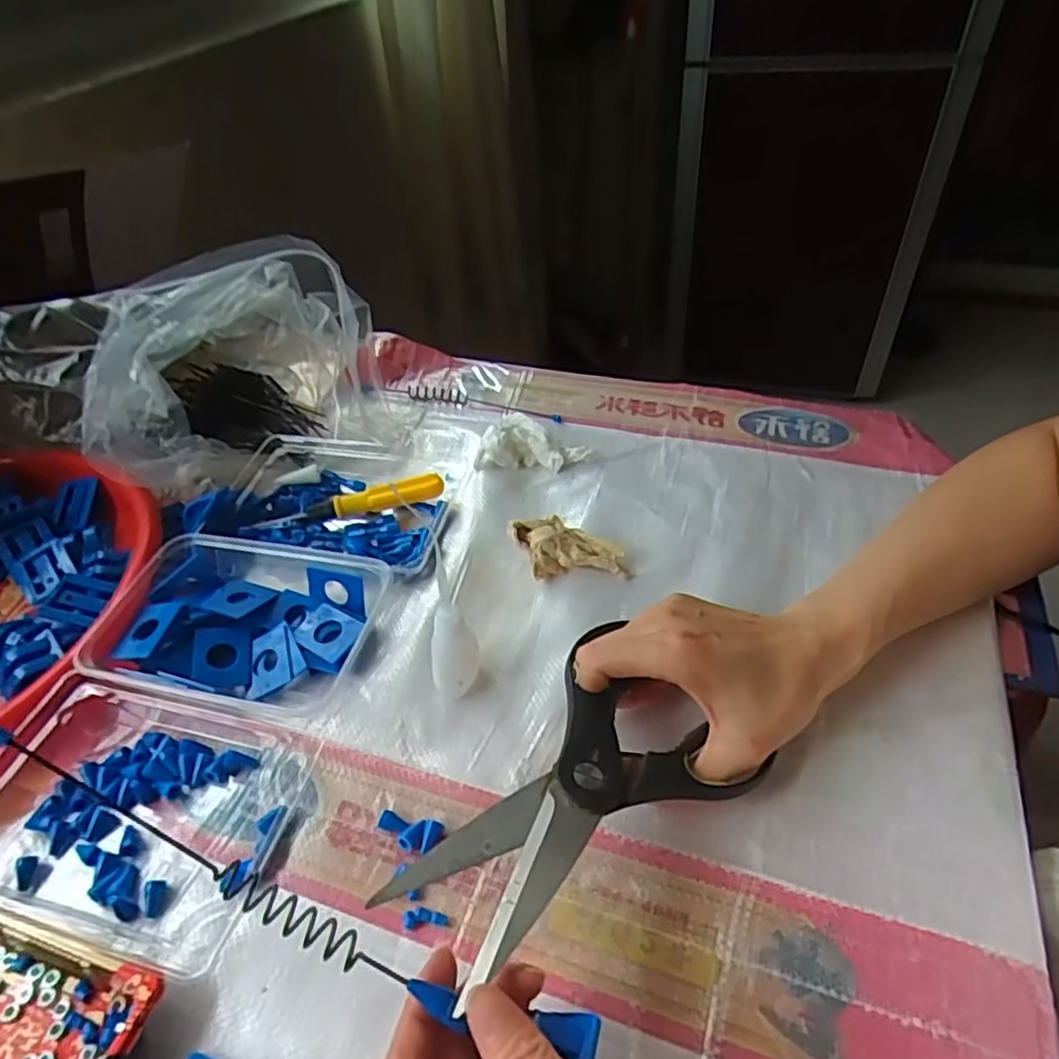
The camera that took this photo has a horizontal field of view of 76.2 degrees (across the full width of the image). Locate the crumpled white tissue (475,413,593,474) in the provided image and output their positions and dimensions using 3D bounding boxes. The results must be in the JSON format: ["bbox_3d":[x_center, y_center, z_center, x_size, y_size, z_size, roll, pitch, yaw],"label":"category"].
[{"bbox_3d":[-0.002,-0.063,0.534,0.077,0.027,0.059,25,52,28],"label":"crumpled white tissue"}]

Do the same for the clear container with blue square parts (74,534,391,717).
[{"bbox_3d":[-0.181,0.055,0.432,0.165,0.036,0.122,4,45,10],"label":"clear container with blue square parts"}]

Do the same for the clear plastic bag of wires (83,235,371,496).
[{"bbox_3d":[-0.242,-0.134,0.548,0.184,0.108,0.189,-2,45,4],"label":"clear plastic bag of wires"}]

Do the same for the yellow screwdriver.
[{"bbox_3d":[-0.135,-0.017,0.498,0.143,0.022,0.015,-14,45,-8],"label":"yellow screwdriver"}]

